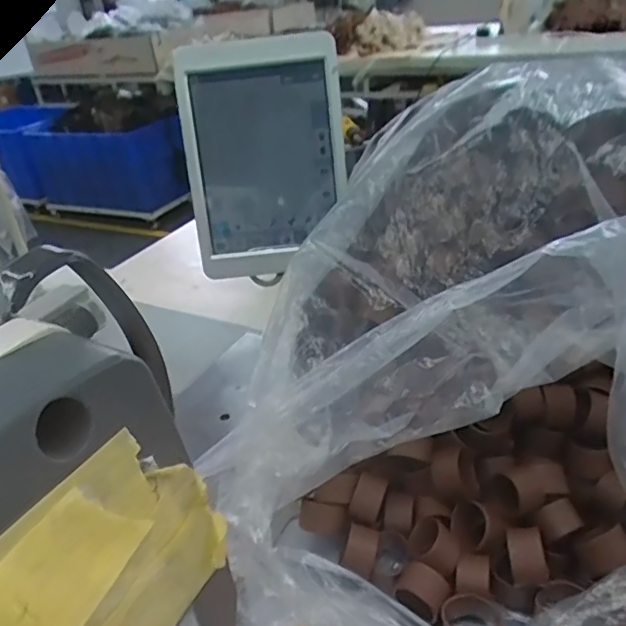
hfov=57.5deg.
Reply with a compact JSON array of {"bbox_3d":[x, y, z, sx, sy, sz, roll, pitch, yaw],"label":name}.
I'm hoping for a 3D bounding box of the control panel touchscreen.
[{"bbox_3d":[-0.044,-0.141,0.526,0.148,0.210,0.024,-6,15,1],"label":"control panel touchscreen"}]

